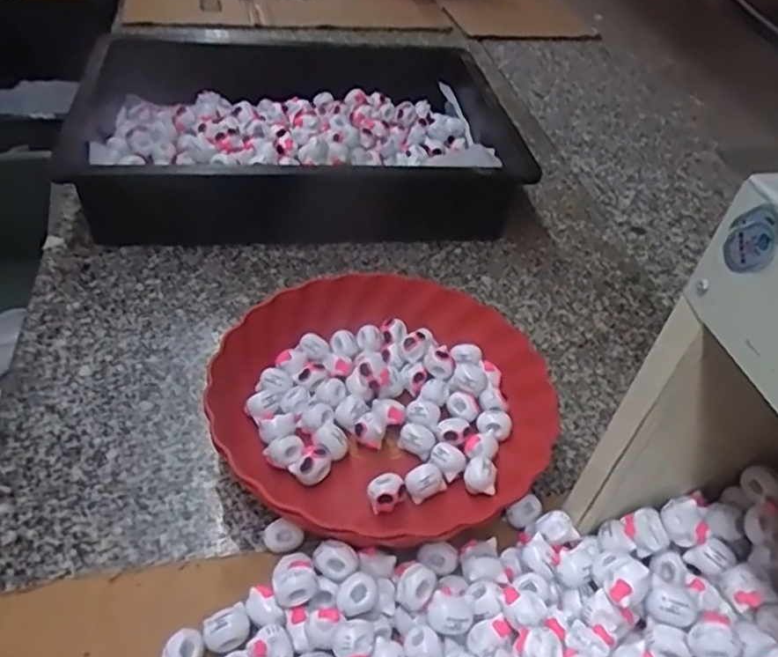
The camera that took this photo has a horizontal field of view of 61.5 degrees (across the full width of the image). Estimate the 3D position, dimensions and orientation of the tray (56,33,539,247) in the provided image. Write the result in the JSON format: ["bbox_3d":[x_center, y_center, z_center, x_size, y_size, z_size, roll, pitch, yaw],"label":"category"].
[{"bbox_3d":[-0.095,-0.220,0.734,0.434,0.128,0.310,-5,45,-8],"label":"tray"}]

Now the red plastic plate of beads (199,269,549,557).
[{"bbox_3d":[-0.004,0.045,0.487,0.238,0.050,0.228,2,44,-2],"label":"red plastic plate of beads"}]

